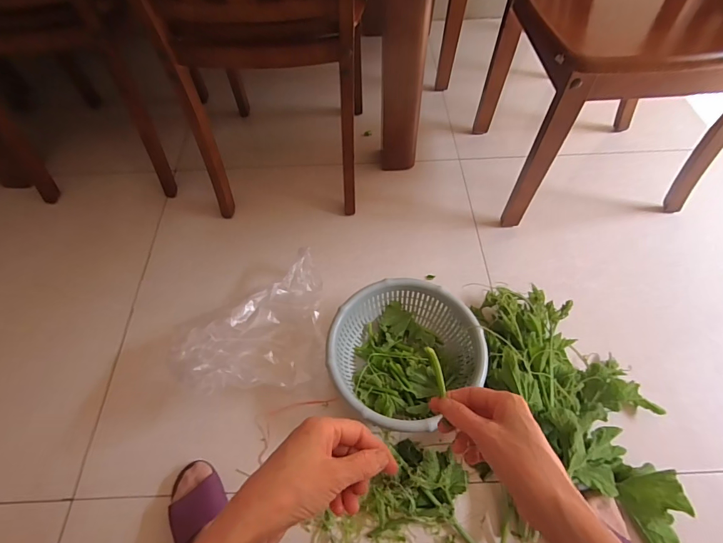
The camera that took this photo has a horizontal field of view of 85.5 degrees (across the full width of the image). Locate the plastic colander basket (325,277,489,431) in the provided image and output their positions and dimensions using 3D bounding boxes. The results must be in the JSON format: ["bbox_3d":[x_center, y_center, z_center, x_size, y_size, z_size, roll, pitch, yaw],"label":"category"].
[{"bbox_3d":[0.079,0.162,0.758,0.277,0.117,0.270,-24,60,-14],"label":"plastic colander basket"}]

